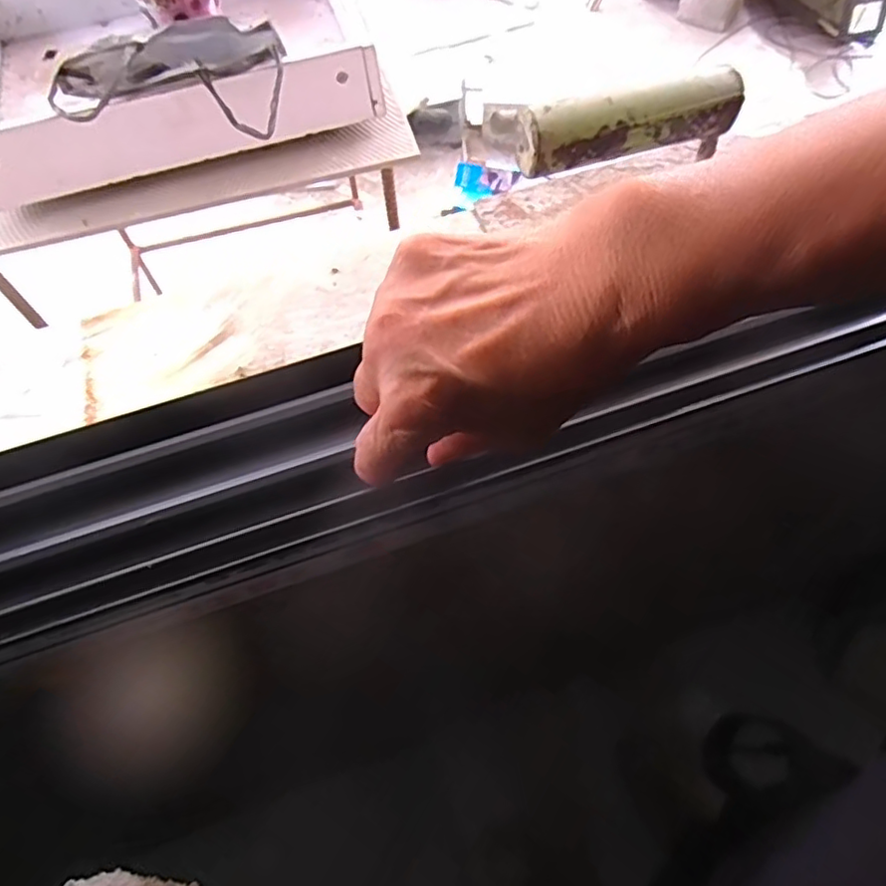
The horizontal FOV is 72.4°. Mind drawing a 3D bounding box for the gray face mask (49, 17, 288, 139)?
[{"bbox_3d":[-0.359,-0.468,0.780,0.302,0.062,0.150,-1,61,3],"label":"gray face mask"}]

